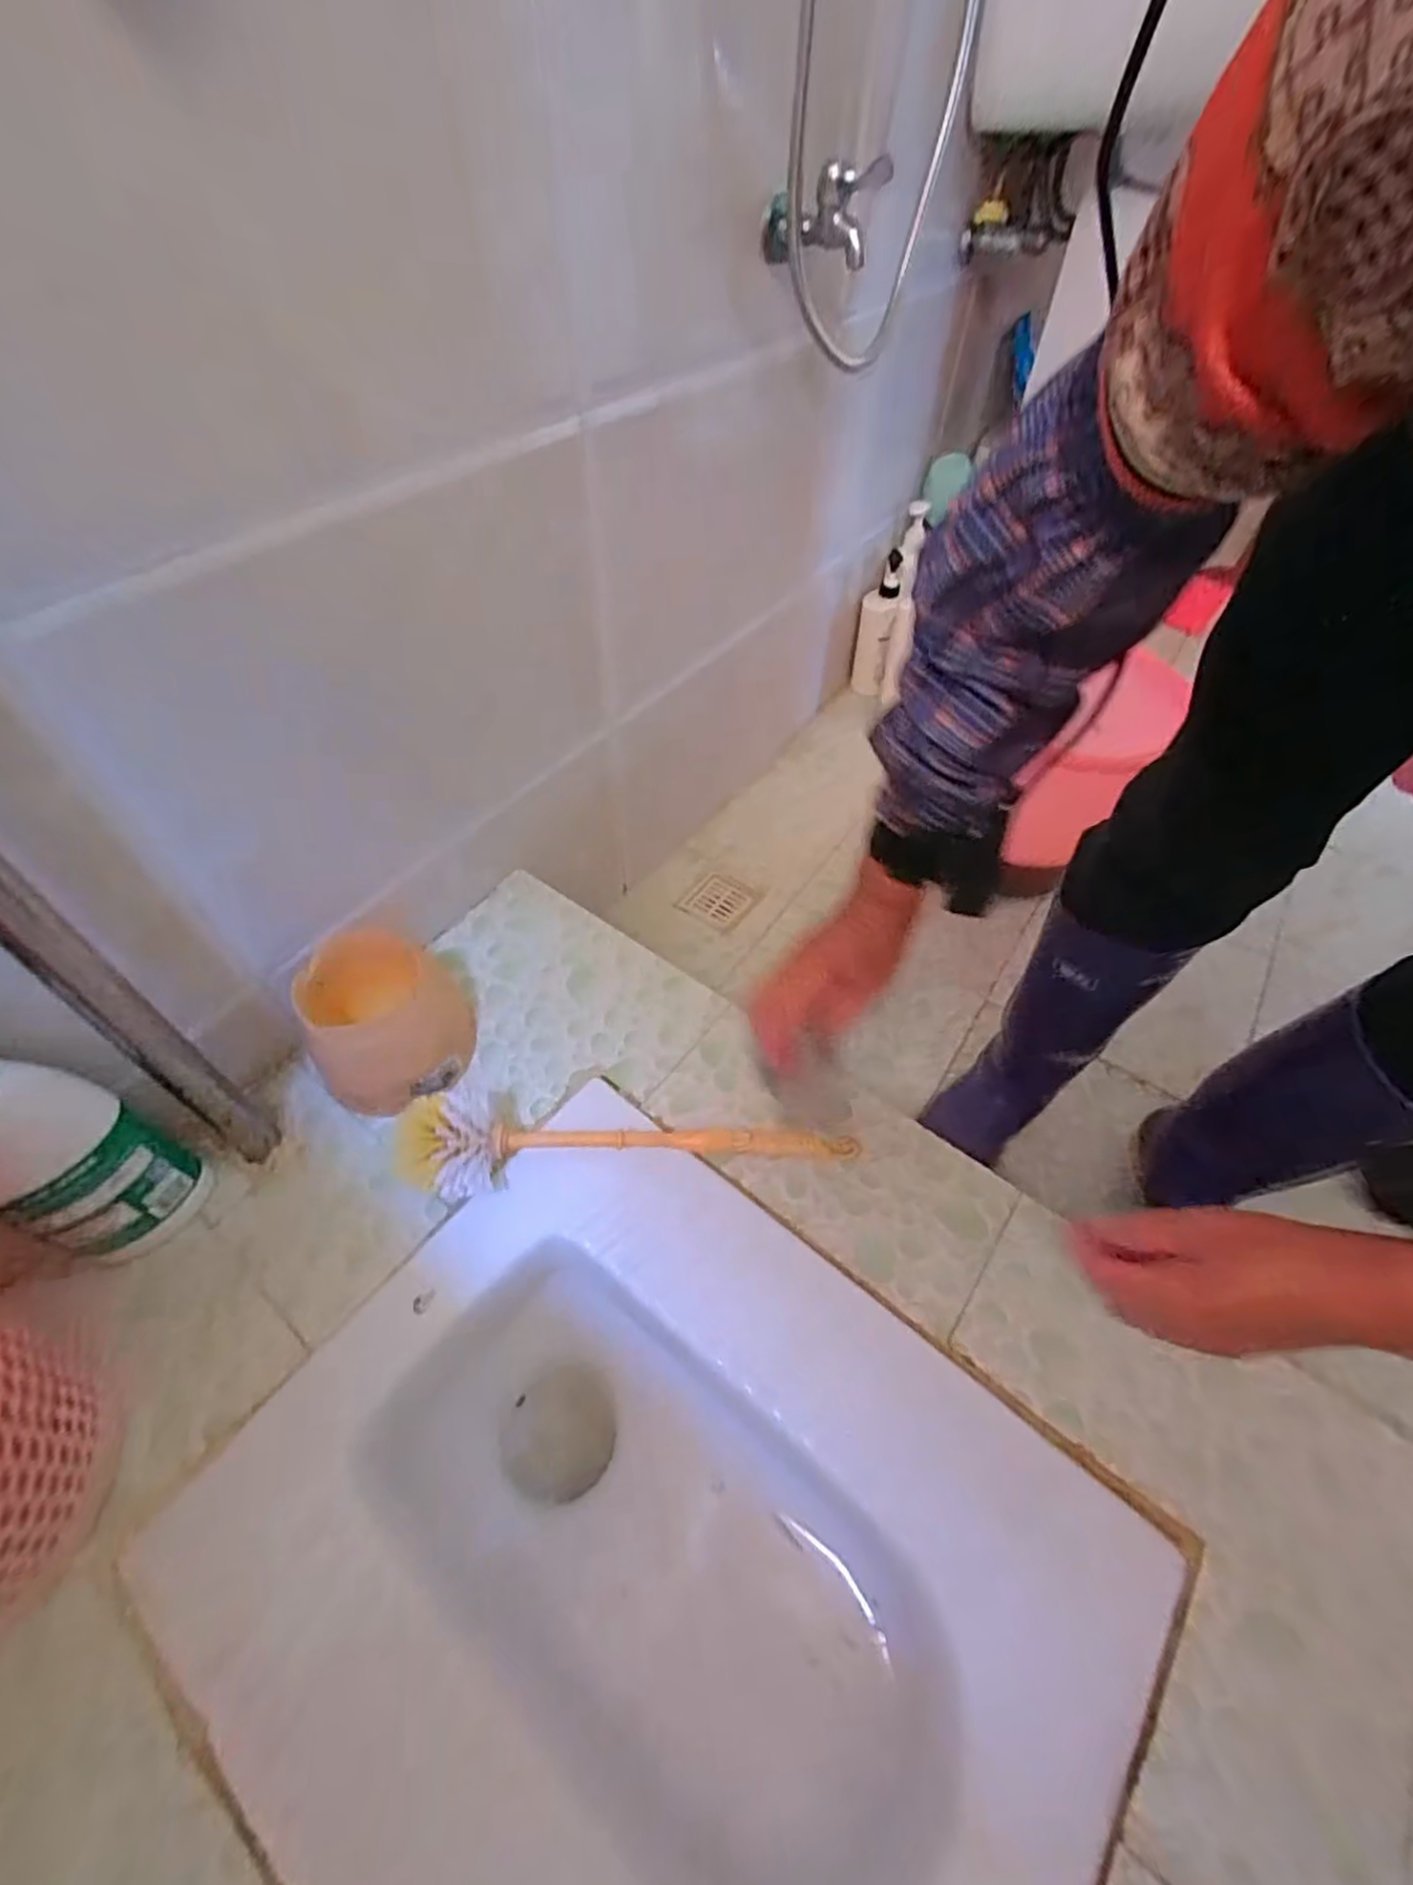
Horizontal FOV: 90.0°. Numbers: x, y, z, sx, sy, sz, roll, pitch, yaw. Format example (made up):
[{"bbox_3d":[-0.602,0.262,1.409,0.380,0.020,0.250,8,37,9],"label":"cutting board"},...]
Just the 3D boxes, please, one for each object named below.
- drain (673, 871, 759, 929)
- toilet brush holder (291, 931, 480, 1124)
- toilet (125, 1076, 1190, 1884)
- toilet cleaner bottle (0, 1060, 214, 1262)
[{"bbox_3d":[0.014,-0.062,1.012,0.085,0.007,0.083,34,60,23],"label":"drain"},{"bbox_3d":[-0.274,0.060,0.605,0.125,0.106,0.135,-21,56,-15],"label":"toilet brush holder"},{"bbox_3d":[-0.027,0.430,0.506,0.510,0.188,0.422,32,59,21],"label":"toilet"},{"bbox_3d":[-0.423,0.133,0.450,0.061,0.257,0.086,16,55,11],"label":"toilet cleaner bottle"}]

